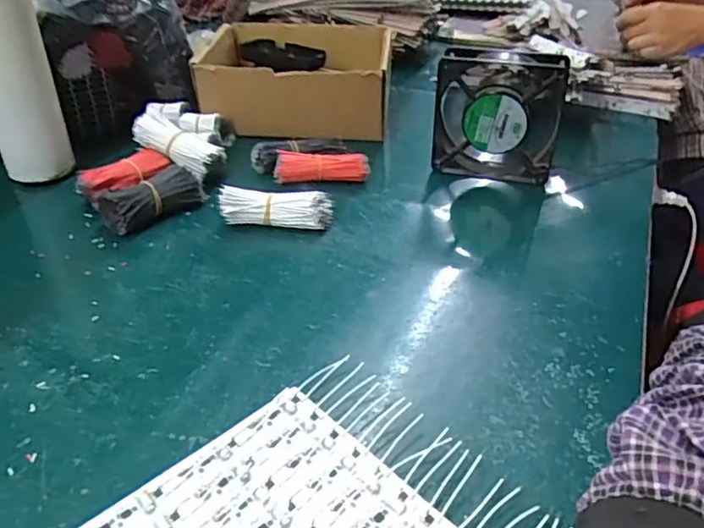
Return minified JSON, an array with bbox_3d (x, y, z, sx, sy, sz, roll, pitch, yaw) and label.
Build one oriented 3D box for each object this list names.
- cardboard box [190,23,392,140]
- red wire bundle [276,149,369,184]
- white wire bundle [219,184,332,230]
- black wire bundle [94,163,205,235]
[{"bbox_3d":[-0.068,-0.255,0.775,0.236,0.079,0.243,0,34,2],"label":"cardboard box"},{"bbox_3d":[-0.031,-0.097,0.597,0.094,0.027,0.028,3,35,6],"label":"red wire bundle"},{"bbox_3d":[-0.070,-0.050,0.538,0.100,0.033,0.027,3,35,5],"label":"white wire bundle"},{"bbox_3d":[-0.188,-0.064,0.550,0.049,0.036,0.097,28,44,35],"label":"black wire bundle"}]

